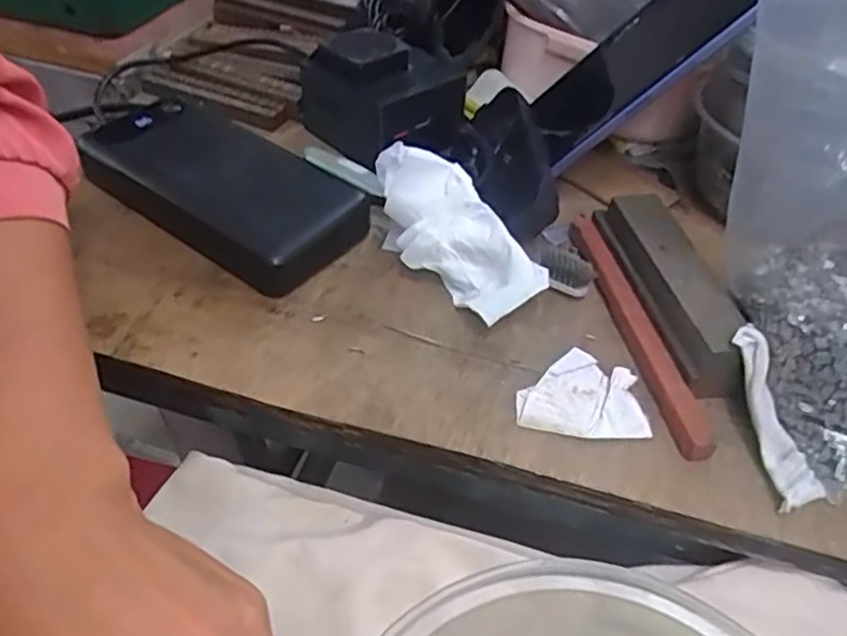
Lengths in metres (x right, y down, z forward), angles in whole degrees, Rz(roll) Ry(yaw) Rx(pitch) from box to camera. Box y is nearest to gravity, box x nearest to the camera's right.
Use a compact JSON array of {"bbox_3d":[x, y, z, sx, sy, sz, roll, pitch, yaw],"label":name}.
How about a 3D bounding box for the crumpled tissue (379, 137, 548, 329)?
[{"bbox_3d":[0.013,-0.040,0.330,0.036,0.054,0.093,-31,56,-27],"label":"crumpled tissue"}]

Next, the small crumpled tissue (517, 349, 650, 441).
[{"bbox_3d":[0.067,0.032,0.296,0.052,0.010,0.038,5,45,-1],"label":"small crumpled tissue"}]

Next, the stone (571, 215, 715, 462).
[{"bbox_3d":[0.097,-0.001,0.325,0.016,0.010,0.148,-4,45,-10],"label":"stone"}]

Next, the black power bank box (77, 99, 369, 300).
[{"bbox_3d":[-0.108,-0.072,0.368,0.149,0.028,0.073,30,49,23],"label":"black power bank box"}]

